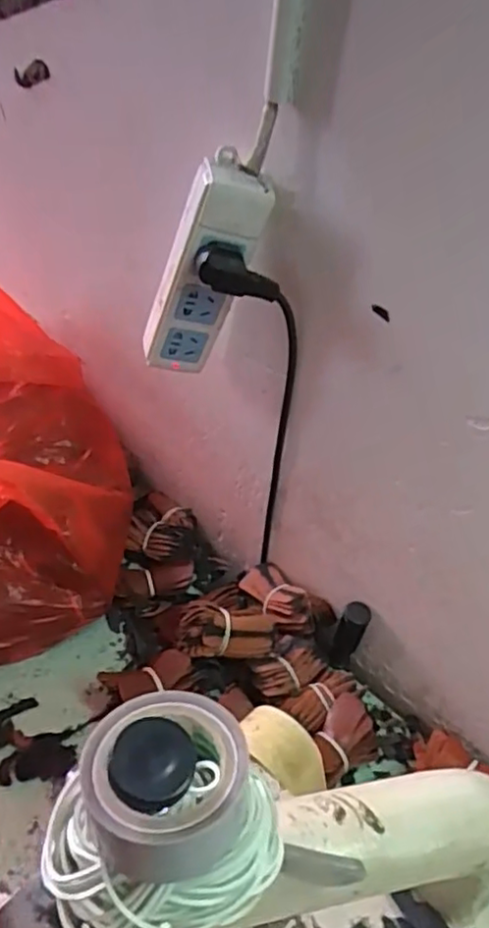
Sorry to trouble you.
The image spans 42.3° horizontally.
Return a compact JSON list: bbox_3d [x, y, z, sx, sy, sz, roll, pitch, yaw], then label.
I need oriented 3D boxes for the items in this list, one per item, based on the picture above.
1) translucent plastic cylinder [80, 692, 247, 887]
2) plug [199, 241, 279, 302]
[{"bbox_3d":[-0.024,0.095,0.189,0.048,0.028,0.048,3,41,-6],"label":"translucent plastic cylinder"},{"bbox_3d":[-0.004,-0.135,0.458,0.061,0.029,0.022,26,39,-15],"label":"plug"}]

